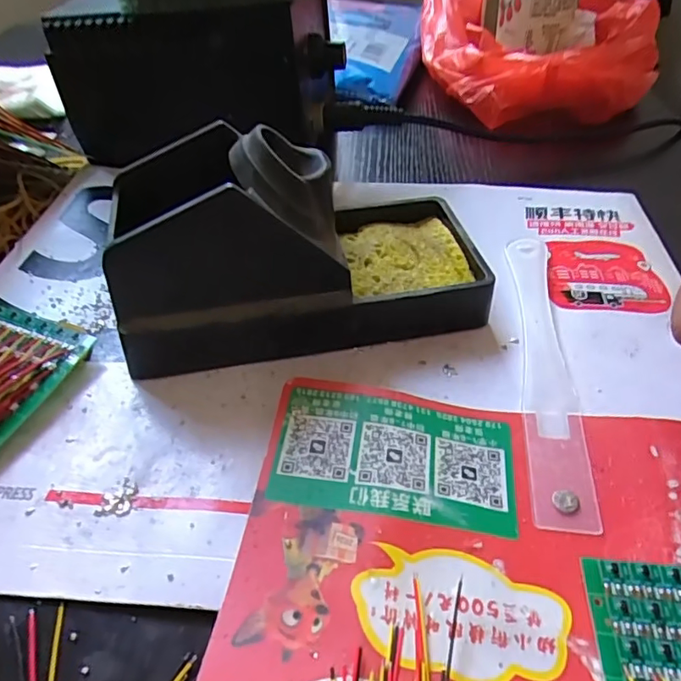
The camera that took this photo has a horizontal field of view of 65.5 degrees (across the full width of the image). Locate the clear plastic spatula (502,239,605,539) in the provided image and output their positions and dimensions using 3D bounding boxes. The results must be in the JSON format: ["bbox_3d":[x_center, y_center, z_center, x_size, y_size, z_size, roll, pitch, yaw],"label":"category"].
[{"bbox_3d":[0.083,0.005,0.218,0.021,0.004,0.150,7,46,5],"label":"clear plastic spatula"}]

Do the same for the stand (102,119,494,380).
[{"bbox_3d":[-0.015,-0.046,0.219,0.145,0.074,0.068,-9,47,-10],"label":"stand"}]

